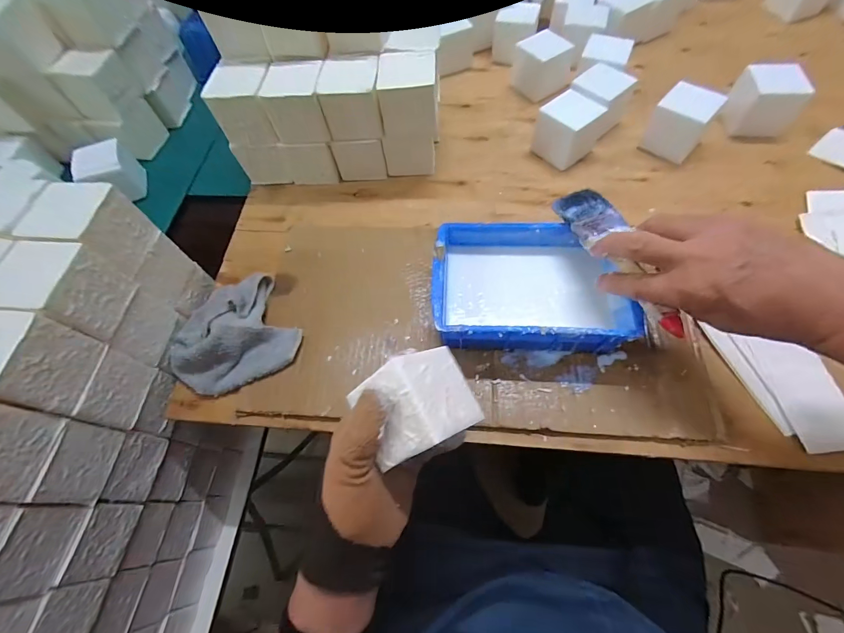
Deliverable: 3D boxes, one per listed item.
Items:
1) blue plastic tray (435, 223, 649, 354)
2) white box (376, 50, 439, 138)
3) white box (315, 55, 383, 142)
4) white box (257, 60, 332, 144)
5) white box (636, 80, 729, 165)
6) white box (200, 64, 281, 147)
[{"bbox_3d":[0.113,-0.028,0.411,0.197,0.069,0.148,0,64,5],"label":"blue plastic tray"},{"bbox_3d":[-0.015,-0.280,0.472,0.069,0.070,0.061,0,64,5],"label":"white box"},{"bbox_3d":[-0.087,-0.278,0.479,0.067,0.071,0.065,1,64,5],"label":"white box"},{"bbox_3d":[-0.157,-0.277,0.483,0.069,0.068,0.069,1,64,5],"label":"white box"},{"bbox_3d":[0.358,-0.267,0.515,0.068,0.067,0.070,40,73,21],"label":"white box"},{"bbox_3d":[-0.232,-0.281,0.491,0.073,0.069,0.073,-4,64,3],"label":"white box"}]

